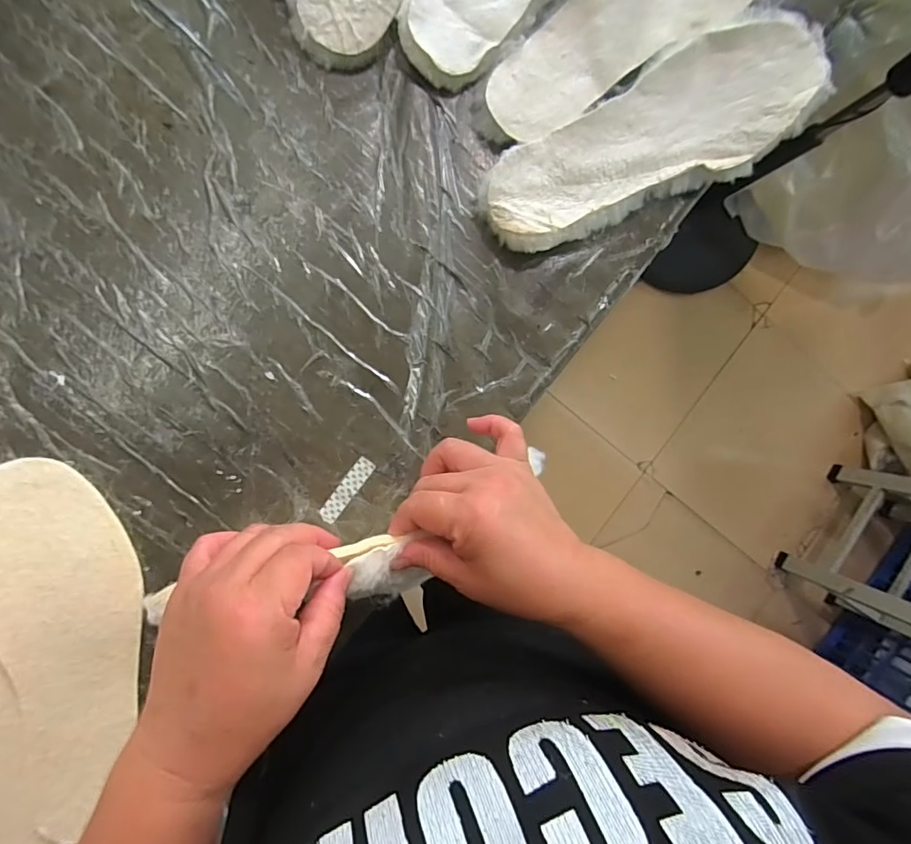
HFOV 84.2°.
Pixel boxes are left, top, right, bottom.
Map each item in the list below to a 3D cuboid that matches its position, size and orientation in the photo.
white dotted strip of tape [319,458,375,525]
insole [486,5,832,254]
[{"bbox_3d":[-0.085,0.054,0.395,0.014,0.004,0.057,38,88,-8],"label":"white dotted strip of tape"},{"bbox_3d":[0.155,-0.215,0.383,0.279,0.016,0.096,-29,100,-2],"label":"insole"}]

